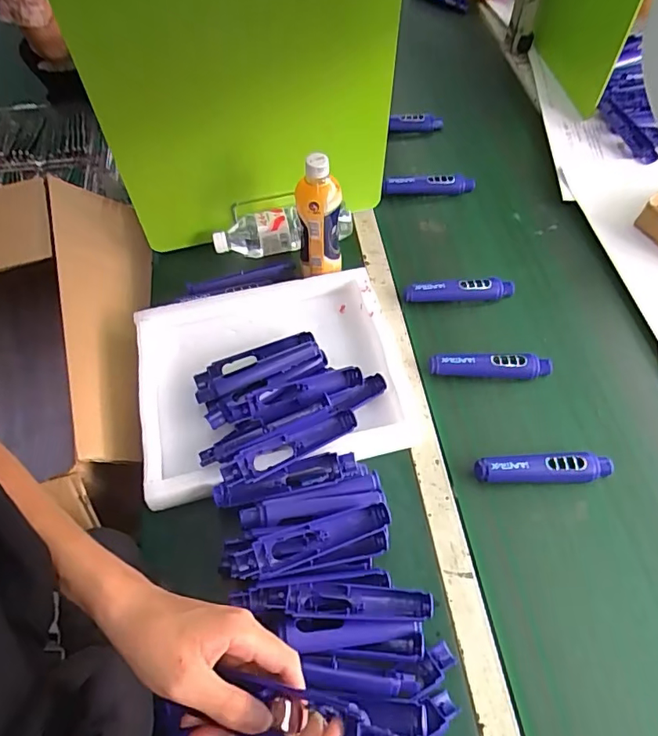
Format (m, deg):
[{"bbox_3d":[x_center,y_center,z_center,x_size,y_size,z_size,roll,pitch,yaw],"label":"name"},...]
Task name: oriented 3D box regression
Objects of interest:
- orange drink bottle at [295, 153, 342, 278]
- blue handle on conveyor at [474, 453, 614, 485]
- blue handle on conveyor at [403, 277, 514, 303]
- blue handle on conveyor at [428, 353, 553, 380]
[{"bbox_3d":[-0.014,-0.209,0.726,0.061,0.182,0.064,-3,59,-1],"label":"orange drink bottle"},{"bbox_3d":[0.274,0.130,0.648,0.171,0.037,0.032,-2,59,-1],"label":"blue handle on conveyor"},{"bbox_3d":[0.203,-0.121,0.790,0.167,0.026,0.023,-4,59,-2],"label":"blue handle on conveyor"},{"bbox_3d":[0.231,-0.005,0.725,0.172,0.026,0.029,3,59,2],"label":"blue handle on conveyor"}]

